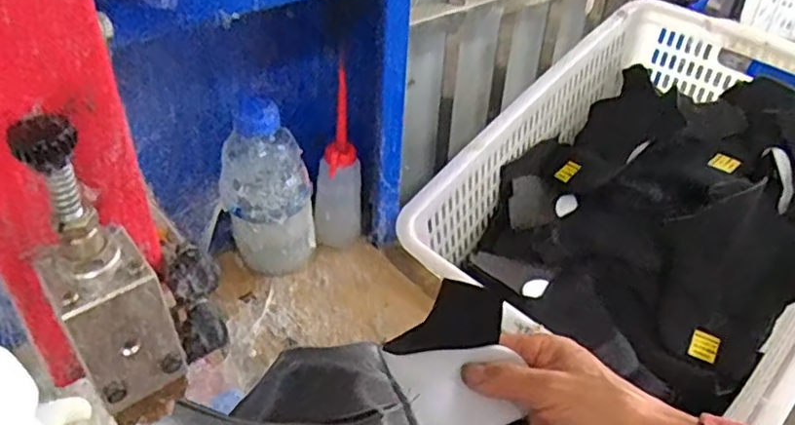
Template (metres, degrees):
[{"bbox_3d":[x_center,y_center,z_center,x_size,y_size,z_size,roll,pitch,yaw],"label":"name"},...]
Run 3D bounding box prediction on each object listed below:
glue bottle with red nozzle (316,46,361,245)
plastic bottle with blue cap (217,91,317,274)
[{"bbox_3d":[-0.060,-0.046,0.664,0.048,0.170,0.052,1,40,-4],"label":"glue bottle with red nozzle"},{"bbox_3d":[-0.128,-0.027,0.641,0.088,0.167,0.085,-2,40,-8],"label":"plastic bottle with blue cap"}]

